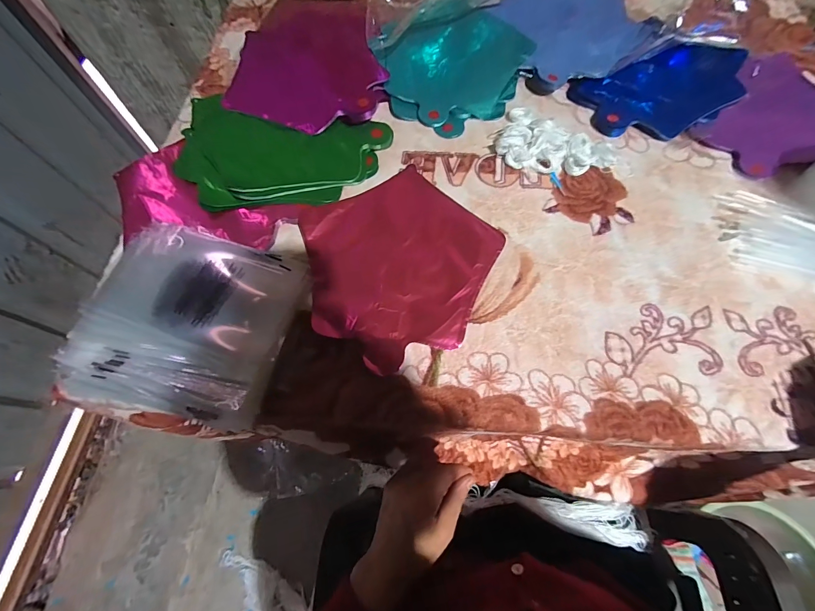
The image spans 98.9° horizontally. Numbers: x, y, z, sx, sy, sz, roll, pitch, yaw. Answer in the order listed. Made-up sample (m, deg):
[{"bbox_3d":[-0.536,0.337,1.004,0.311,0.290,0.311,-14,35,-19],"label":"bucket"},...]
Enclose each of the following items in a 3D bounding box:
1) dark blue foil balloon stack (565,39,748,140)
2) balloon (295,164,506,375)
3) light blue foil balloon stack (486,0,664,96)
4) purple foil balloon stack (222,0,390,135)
[{"bbox_3d":[0.384,-0.326,0.519,0.255,0.024,0.154,-26,68,-11],"label":"dark blue foil balloon stack"},{"bbox_3d":[-0.005,-0.056,0.409,0.223,0.010,0.228,-23,68,-10],"label":"balloon"},{"bbox_3d":[0.276,-0.456,0.574,0.235,0.026,0.270,-8,66,-4],"label":"light blue foil balloon stack"},{"bbox_3d":[-0.146,-0.398,0.546,0.235,0.022,0.326,5,66,2],"label":"purple foil balloon stack"}]

